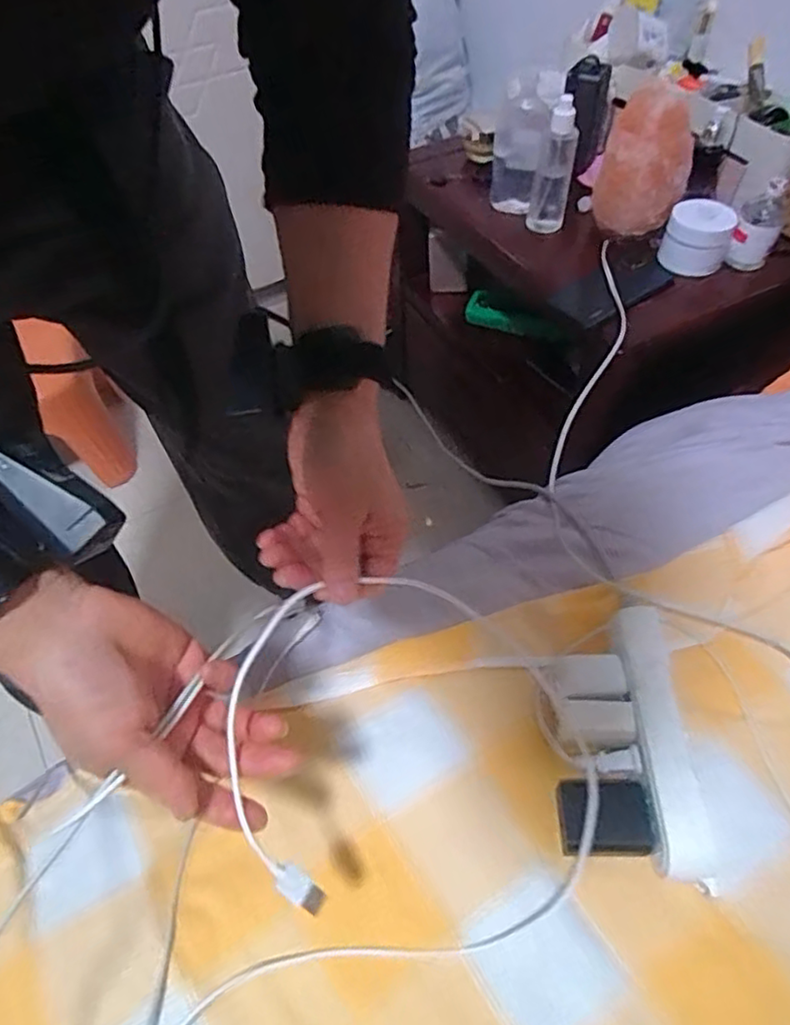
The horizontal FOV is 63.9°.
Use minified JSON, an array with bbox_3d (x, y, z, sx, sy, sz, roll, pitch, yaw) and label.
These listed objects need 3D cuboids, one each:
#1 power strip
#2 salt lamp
[{"bbox_3d":[0.175,0.152,0.427,0.031,0.044,0.176,-1,53,2],"label":"power strip"},{"bbox_3d":[0.314,-0.437,0.792,0.107,0.150,0.099,16,56,14],"label":"salt lamp"}]

